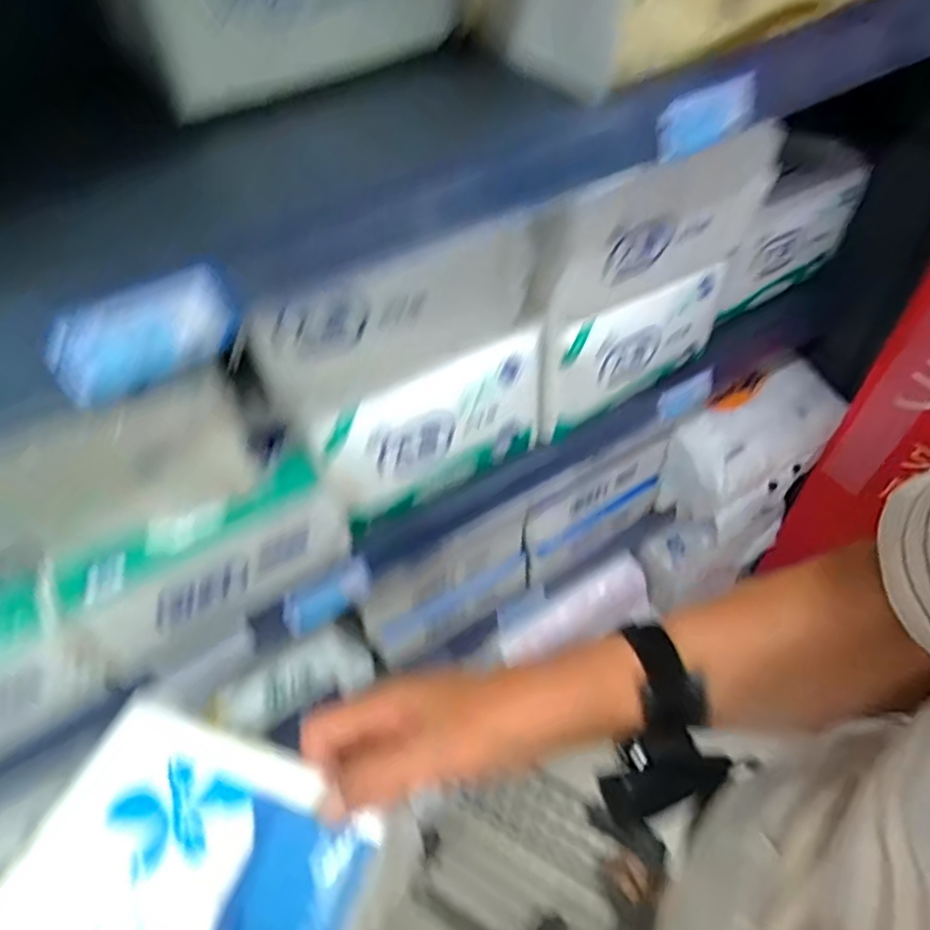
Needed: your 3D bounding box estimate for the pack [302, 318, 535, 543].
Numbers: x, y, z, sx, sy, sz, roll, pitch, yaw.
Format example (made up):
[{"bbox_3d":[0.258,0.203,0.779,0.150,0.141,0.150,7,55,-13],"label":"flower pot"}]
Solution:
[{"bbox_3d":[-0.032,-0.038,0.641,0.233,0.145,0.078,-31,56,-19],"label":"pack"}]

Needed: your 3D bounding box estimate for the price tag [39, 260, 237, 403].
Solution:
[{"bbox_3d":[-0.176,-0.071,0.359,0.096,0.049,0.015,-26,54,-16],"label":"price tag"}]

